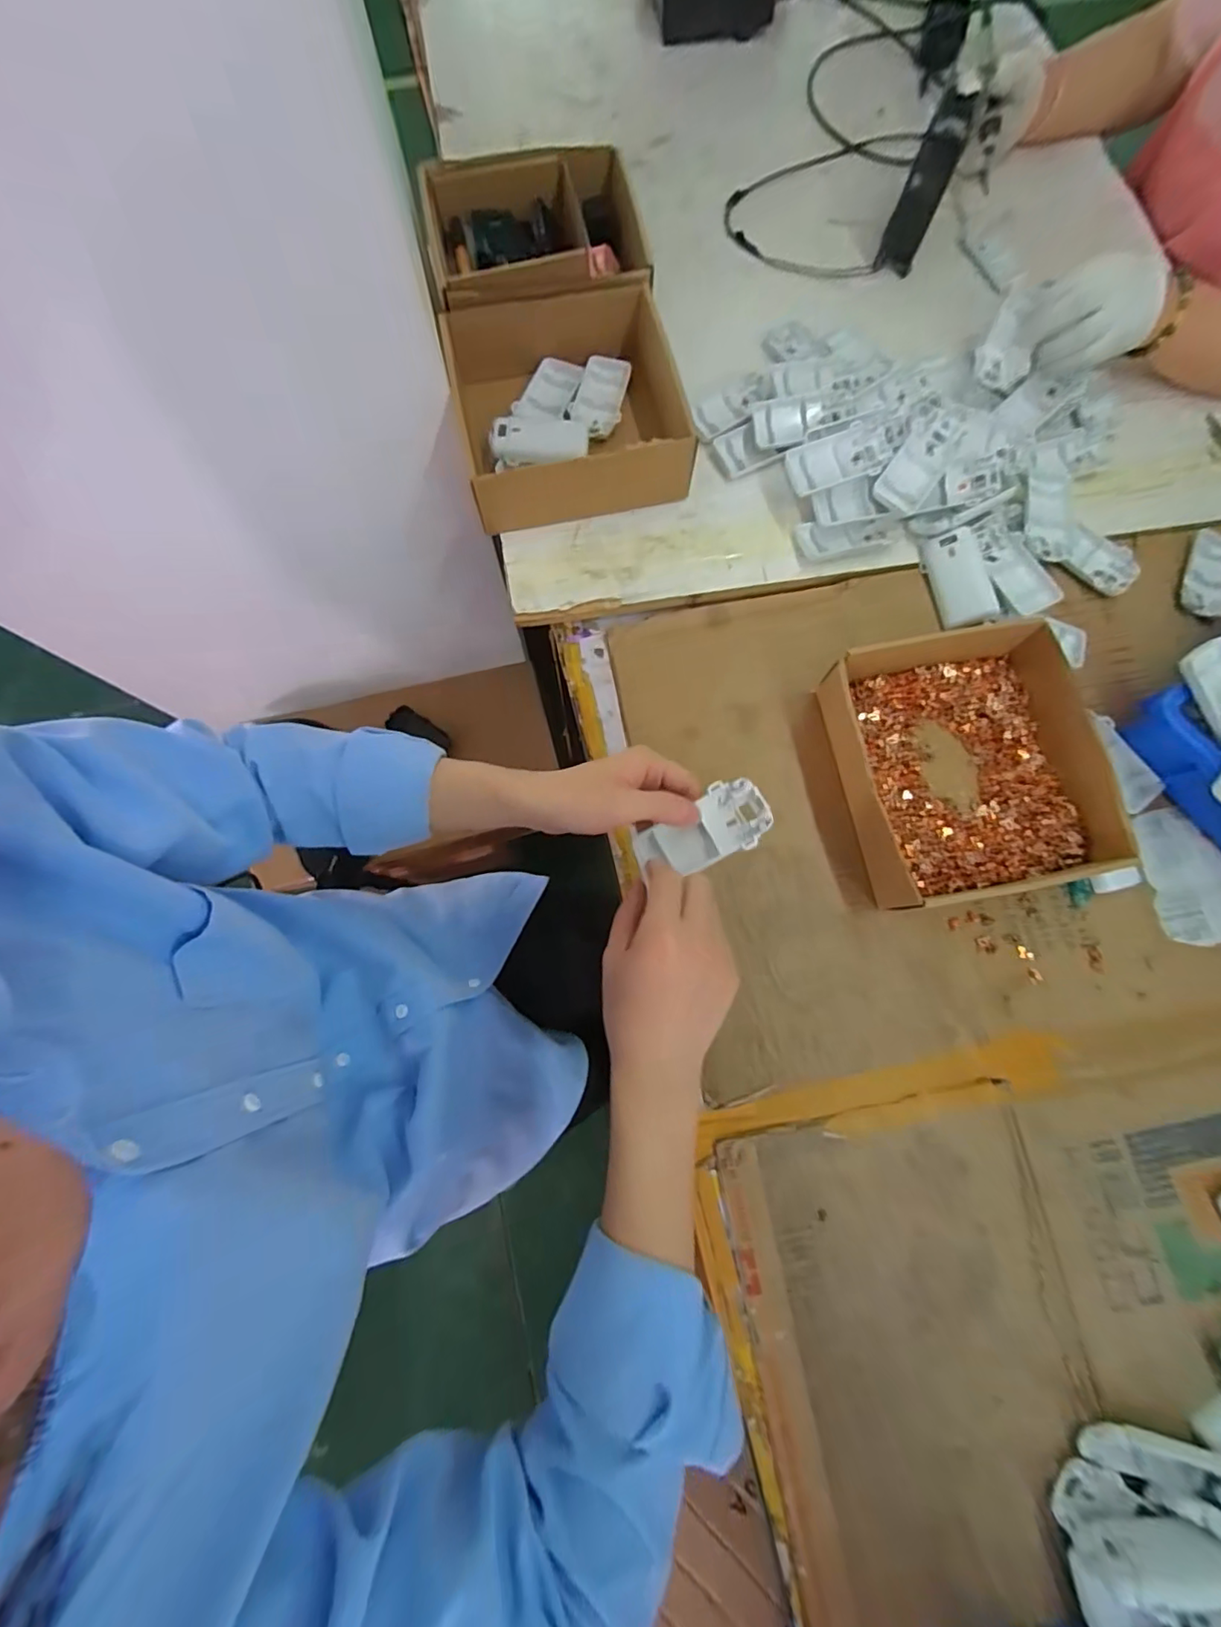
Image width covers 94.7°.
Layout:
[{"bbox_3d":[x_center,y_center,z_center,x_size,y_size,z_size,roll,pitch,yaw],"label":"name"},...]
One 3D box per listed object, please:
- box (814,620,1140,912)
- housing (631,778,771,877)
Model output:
[{"bbox_3d":[0.294,-0.041,0.469,0.208,0.054,0.212,-9,79,-3],"label":"box"},{"bbox_3d":[0.062,0.012,0.390,0.094,0.020,0.047,-26,80,7],"label":"housing"}]

